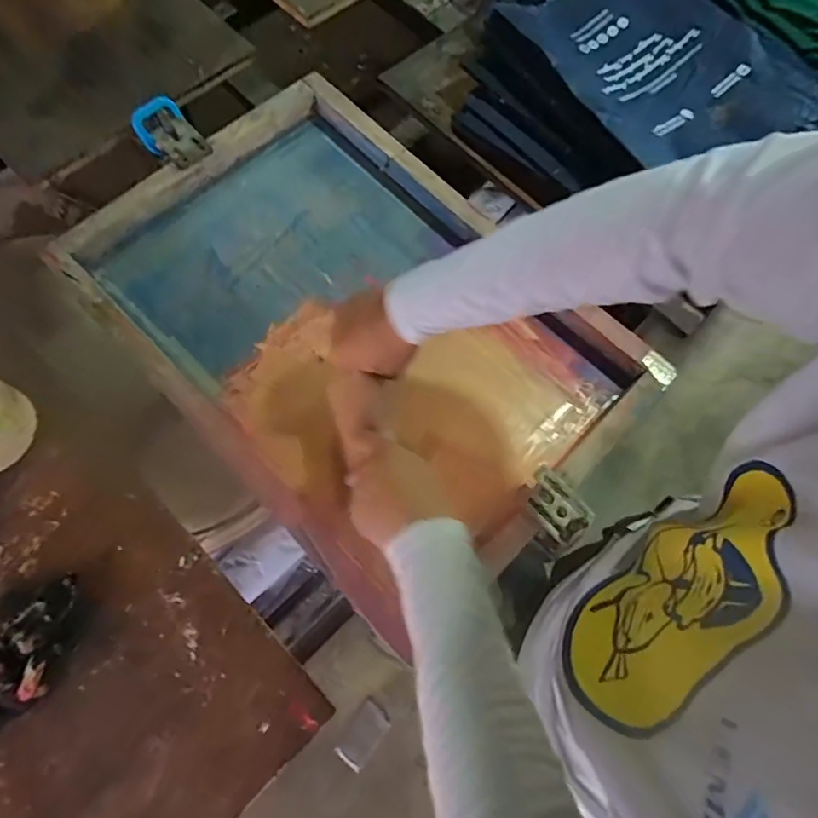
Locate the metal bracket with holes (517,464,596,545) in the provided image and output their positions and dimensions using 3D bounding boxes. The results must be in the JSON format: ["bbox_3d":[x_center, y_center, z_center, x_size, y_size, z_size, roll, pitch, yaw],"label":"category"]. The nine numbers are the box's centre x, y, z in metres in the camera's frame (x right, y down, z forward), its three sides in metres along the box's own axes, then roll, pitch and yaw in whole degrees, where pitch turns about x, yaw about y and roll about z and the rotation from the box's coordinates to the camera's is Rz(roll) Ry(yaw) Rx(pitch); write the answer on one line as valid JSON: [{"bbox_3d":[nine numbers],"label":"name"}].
[{"bbox_3d":[0.158,0.104,0.554,0.050,0.014,0.076,-42,77,-14],"label":"metal bracket with holes"}]

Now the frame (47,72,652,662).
[{"bbox_3d":[-0.078,-0.120,0.650,0.438,0.056,0.618,-42,77,-14],"label":"frame"}]

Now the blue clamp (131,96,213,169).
[{"bbox_3d":[-0.323,-0.368,0.718,0.071,0.058,0.128,-38,76,-13],"label":"blue clamp"}]

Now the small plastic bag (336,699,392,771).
[{"bbox_3d":[-0.109,0.800,1.262,0.081,0.016,0.147,35,72,9],"label":"small plastic bag"}]

